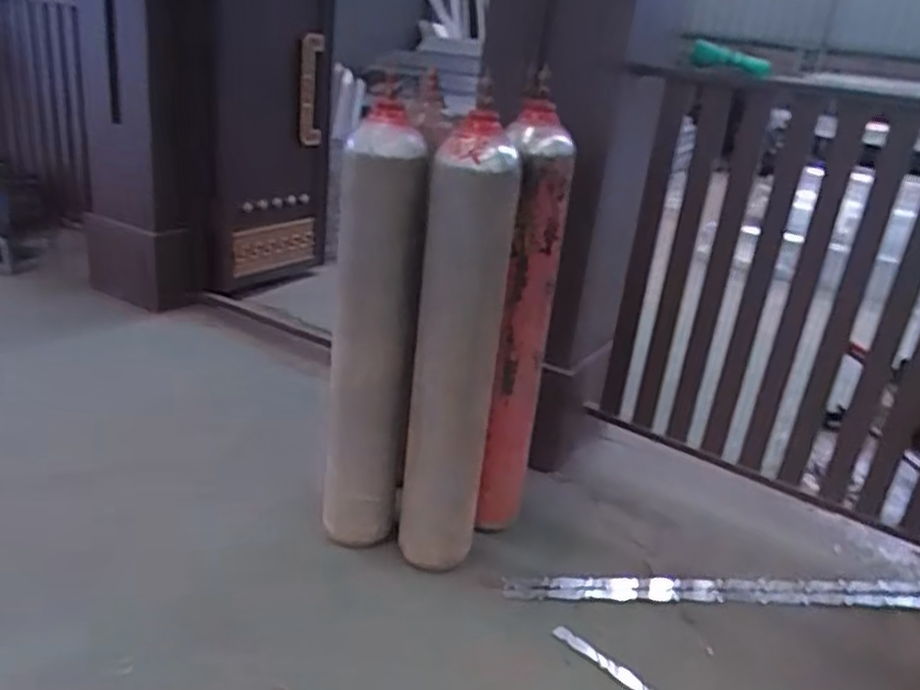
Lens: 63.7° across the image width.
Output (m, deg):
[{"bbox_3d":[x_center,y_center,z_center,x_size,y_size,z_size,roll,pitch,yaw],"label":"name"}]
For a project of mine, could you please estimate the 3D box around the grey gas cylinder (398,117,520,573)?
[{"bbox_3d":[-0.009,0.032,1.964,0.223,1.174,0.204,8,23,4],"label":"grey gas cylinder"}]

